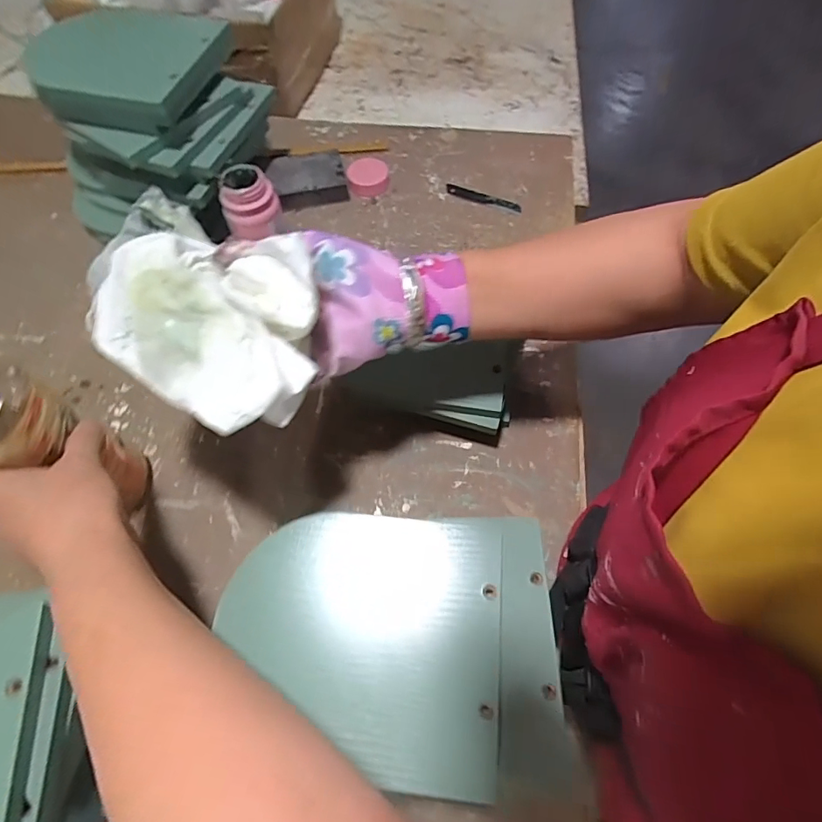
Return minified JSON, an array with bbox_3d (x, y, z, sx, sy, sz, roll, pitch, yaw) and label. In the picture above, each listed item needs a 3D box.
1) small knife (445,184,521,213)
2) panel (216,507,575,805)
[{"bbox_3d":[0.088,-0.260,0.594,0.096,0.004,0.018,22,66,12],"label":"small knife"},{"bbox_3d":[-0.009,0.138,0.296,0.197,0.025,0.148,-1,63,1],"label":"panel"}]

